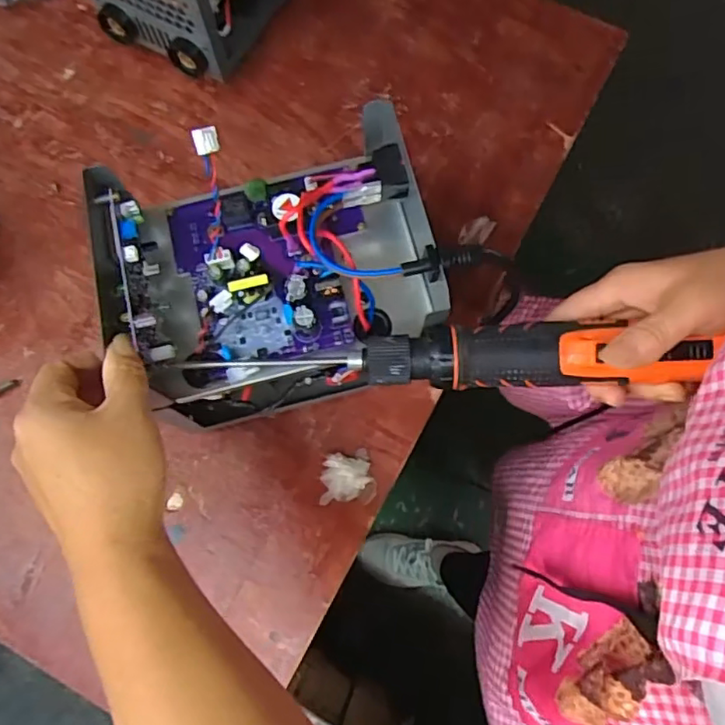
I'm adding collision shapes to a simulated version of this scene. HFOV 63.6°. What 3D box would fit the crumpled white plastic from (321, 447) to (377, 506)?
[{"bbox_3d":[-0.013,0.099,0.507,0.047,0.012,0.044,-4,75,-1],"label":"crumpled white plastic"}]

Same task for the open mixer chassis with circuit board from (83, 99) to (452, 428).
[{"bbox_3d":[-0.061,-0.062,0.388,0.206,0.071,0.173,-14,79,-3],"label":"open mixer chassis with circuit board"}]

